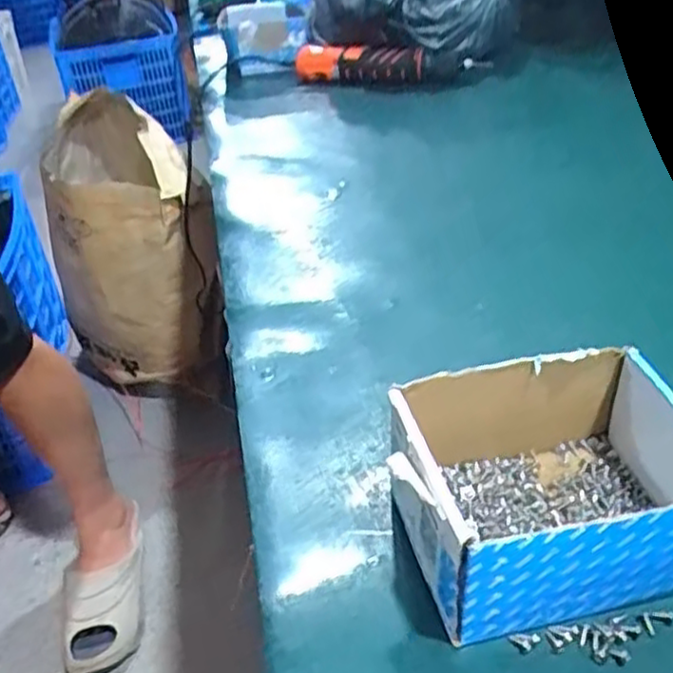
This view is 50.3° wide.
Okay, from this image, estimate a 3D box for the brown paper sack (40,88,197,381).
[{"bbox_3d":[-0.405,-0.148,1.367,0.217,0.594,0.330,-26,41,-24],"label":"brown paper sack"}]

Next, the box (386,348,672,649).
[{"bbox_3d":[0.100,0.073,0.347,0.132,0.073,0.100,-10,37,-6],"label":"box"}]

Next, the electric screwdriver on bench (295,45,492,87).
[{"bbox_3d":[0.066,-0.342,0.899,0.228,0.046,0.045,3,38,12],"label":"electric screwdriver on bench"}]

